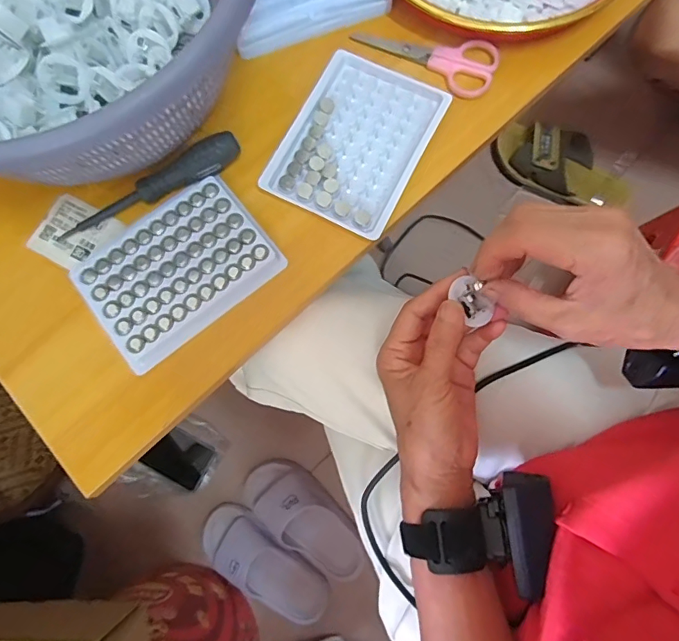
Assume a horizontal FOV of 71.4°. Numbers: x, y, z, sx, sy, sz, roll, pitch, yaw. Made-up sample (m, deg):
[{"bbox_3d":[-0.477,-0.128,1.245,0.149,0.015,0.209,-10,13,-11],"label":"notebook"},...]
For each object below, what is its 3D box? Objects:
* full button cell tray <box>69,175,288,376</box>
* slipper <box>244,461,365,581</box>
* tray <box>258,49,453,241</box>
[{"bbox_3d":[-0.114,-0.036,0.333,0.126,0.008,0.093,-39,79,-7],"label":"full button cell tray"},{"bbox_3d":[-0.052,0.309,0.738,0.214,0.052,0.097,42,81,10],"label":"slipper"},{"bbox_3d":[0.012,-0.132,0.352,0.096,0.009,0.128,26,79,7],"label":"tray"}]

